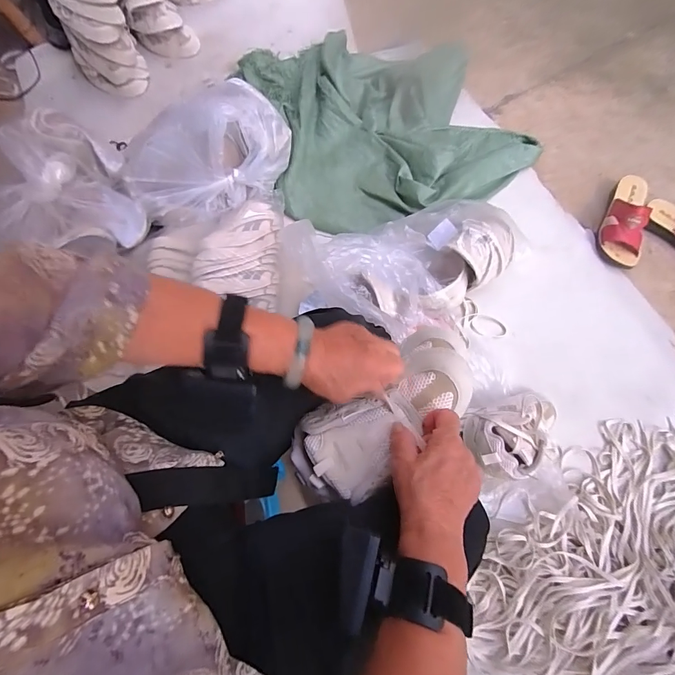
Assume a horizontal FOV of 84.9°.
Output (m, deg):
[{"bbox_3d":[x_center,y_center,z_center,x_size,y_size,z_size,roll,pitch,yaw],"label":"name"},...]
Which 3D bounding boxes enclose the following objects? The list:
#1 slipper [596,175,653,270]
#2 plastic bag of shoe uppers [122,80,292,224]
[{"bbox_3d":[0.654,-0.274,0.828,0.088,0.075,0.227,22,77,11],"label":"slipper"},{"bbox_3d":[-0.258,-0.387,0.769,0.355,0.215,0.174,-43,74,-5],"label":"plastic bag of shoe uppers"}]

